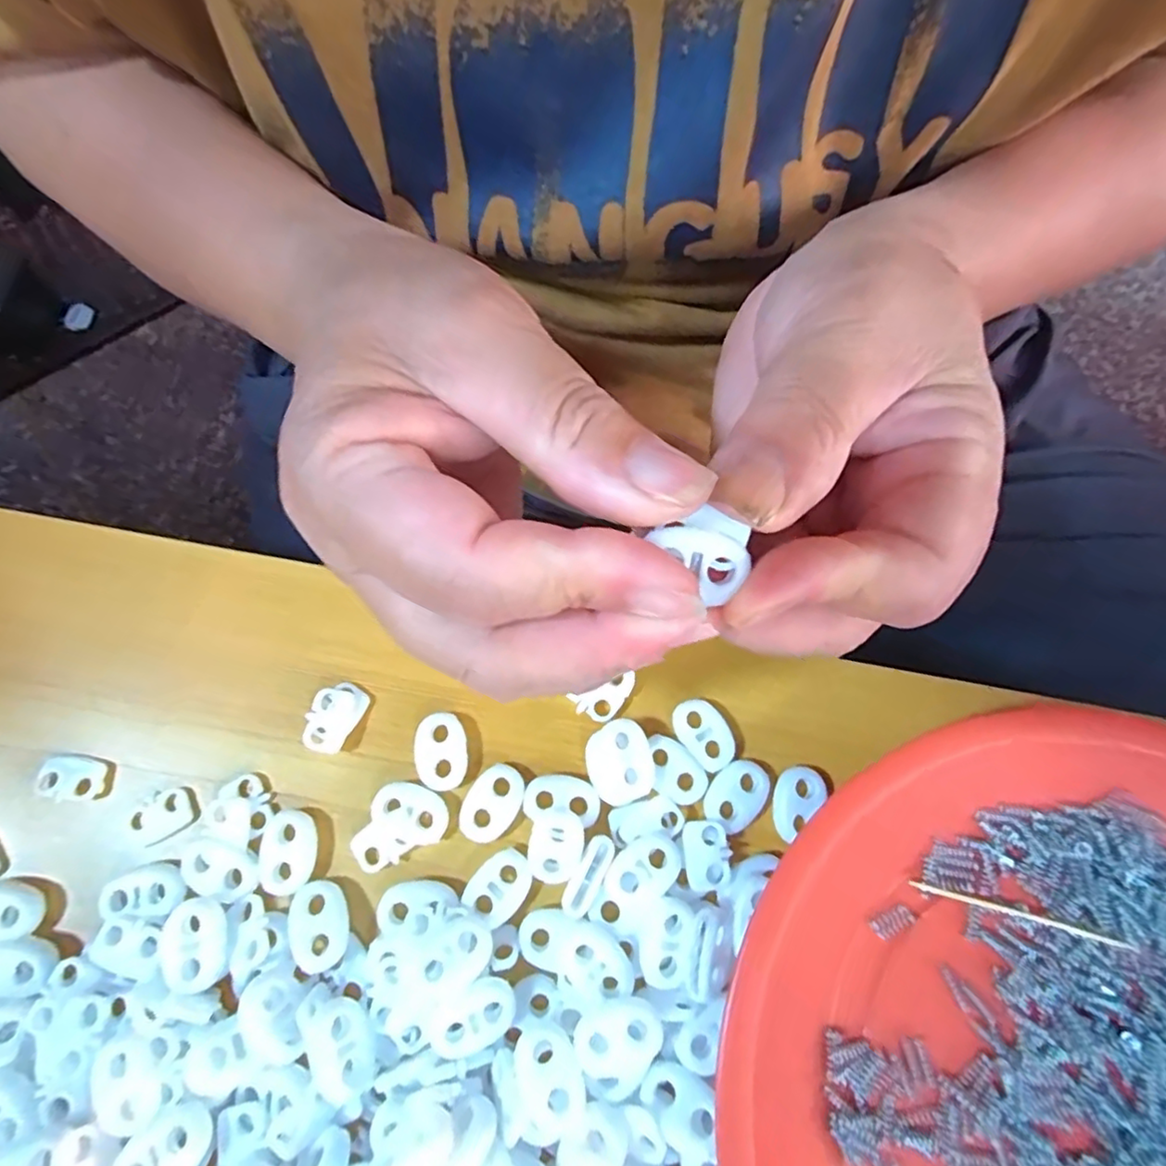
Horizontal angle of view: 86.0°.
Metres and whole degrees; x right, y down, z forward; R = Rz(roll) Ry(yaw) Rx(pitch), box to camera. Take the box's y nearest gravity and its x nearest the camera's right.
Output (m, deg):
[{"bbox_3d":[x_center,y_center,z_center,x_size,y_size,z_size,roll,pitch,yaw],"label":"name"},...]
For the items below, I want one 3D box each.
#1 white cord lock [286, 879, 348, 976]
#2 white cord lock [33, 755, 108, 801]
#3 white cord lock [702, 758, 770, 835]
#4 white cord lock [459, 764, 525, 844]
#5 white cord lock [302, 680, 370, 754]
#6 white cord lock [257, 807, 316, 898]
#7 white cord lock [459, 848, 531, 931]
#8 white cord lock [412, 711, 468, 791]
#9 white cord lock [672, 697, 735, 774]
[{"bbox_3d":[-0.073,0.094,0.171,0.015,0.004,0.022,-16,75,-5],"label":"white cord lock"},{"bbox_3d":[-0.151,0.058,0.185,0.018,0.004,0.013,3,74,0],"label":"white cord lock"},{"bbox_3d":[0.046,0.062,0.184,0.015,0.004,0.021,35,77,9],"label":"white cord lock"},{"bbox_3d":[-0.027,0.065,0.184,0.015,0.004,0.022,29,74,9],"label":"white cord lock"},{"bbox_3d":[-0.076,0.041,0.192,0.014,0.005,0.021,26,75,6],"label":"white cord lock"},{"bbox_3d":[-0.085,0.077,0.178,0.015,0.004,0.022,1,74,-1],"label":"white cord lock"},{"bbox_3d":[-0.023,0.085,0.175,0.015,0.004,0.019,38,75,11],"label":"white cord lock"},{"bbox_3d":[-0.043,0.051,0.189,0.016,0.004,0.022,-2,74,-1],"label":"white cord lock"},{"bbox_3d":[0.037,0.045,0.188,0.014,0.004,0.022,-37,78,-10],"label":"white cord lock"}]

